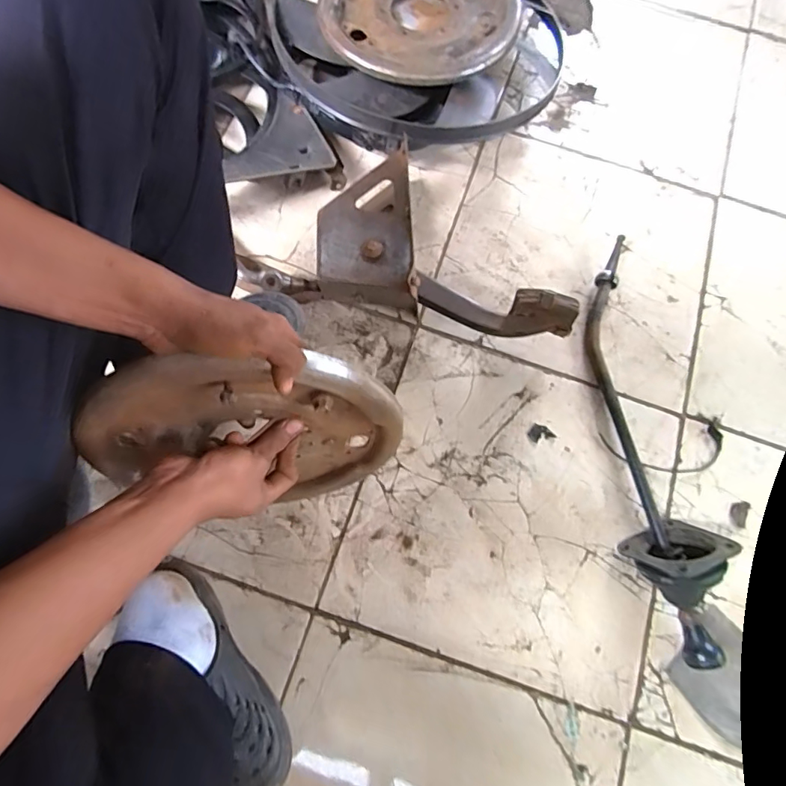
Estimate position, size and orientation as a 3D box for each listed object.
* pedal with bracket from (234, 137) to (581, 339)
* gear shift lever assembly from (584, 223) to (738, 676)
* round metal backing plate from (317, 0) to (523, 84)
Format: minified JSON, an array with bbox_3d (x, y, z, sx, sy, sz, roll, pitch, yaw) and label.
[{"bbox_3d":[0.027,-0.220,0.707,0.477,0.114,0.238,17,74,5],"label":"pedal with bracket"},{"bbox_3d":[0.340,0.038,0.637,0.111,0.092,0.579,0,73,0],"label":"gear shift lever assembly"},{"bbox_3d":[0.043,-0.592,0.748,0.291,0.027,0.290,1,73,-3],"label":"round metal backing plate"}]

